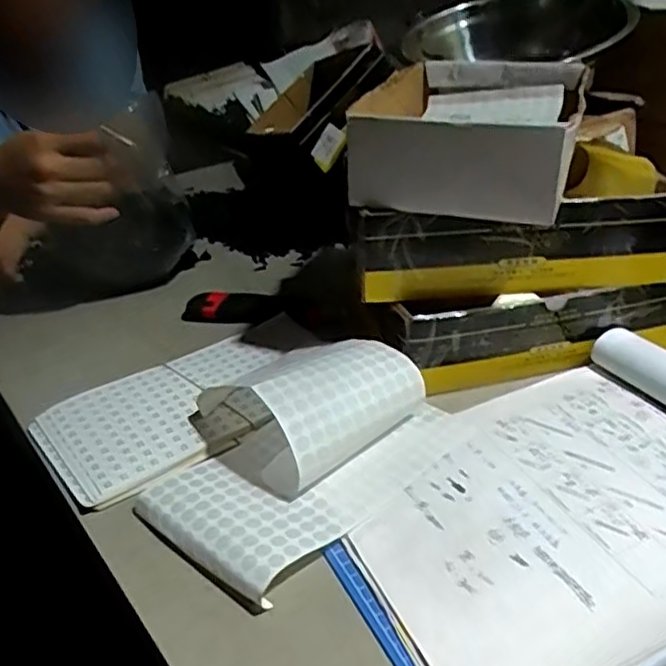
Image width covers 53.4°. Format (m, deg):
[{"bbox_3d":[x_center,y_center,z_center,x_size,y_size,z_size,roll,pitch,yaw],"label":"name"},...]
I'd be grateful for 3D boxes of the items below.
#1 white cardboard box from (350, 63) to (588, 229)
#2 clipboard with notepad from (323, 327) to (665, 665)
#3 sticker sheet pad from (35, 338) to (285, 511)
[{"bbox_3d":[0.117,-0.172,0.559,0.165,0.067,0.243,6,32,15],"label":"white cardboard box"},{"bbox_3d":[0.150,0.102,0.414,0.300,0.039,0.219,-18,34,-23],"label":"clipboard with notepad"},{"bbox_3d":[-0.126,0.059,0.531,0.197,0.020,0.125,-27,38,-33],"label":"sticker sheet pad"}]

